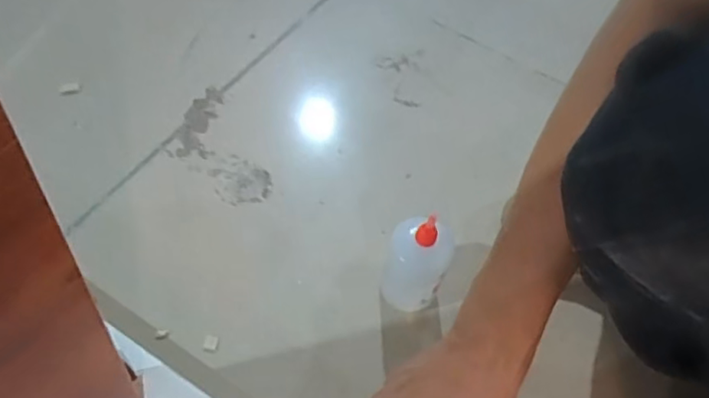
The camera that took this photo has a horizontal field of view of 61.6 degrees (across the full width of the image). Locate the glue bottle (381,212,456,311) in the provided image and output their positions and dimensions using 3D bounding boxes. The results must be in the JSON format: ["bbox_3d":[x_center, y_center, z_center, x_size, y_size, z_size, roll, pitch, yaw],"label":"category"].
[{"bbox_3d":[0.052,0.053,0.520,0.048,0.113,0.054,9,56,0],"label":"glue bottle"}]

